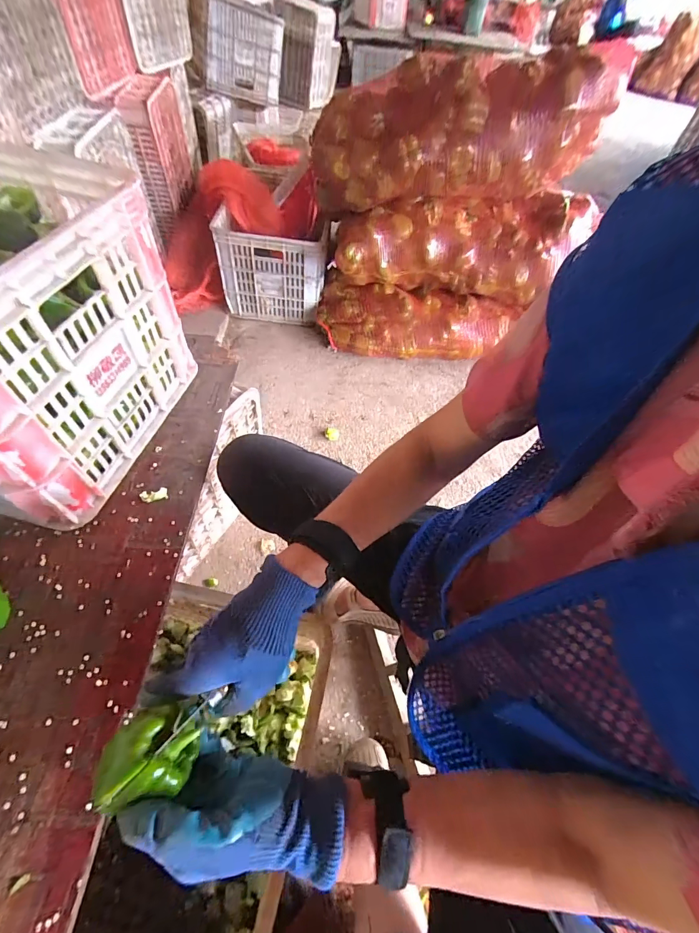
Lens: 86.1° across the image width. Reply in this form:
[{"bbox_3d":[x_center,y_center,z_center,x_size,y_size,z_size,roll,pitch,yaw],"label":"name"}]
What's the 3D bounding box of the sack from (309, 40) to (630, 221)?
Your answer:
[{"bbox_3d":[0.282,-0.912,1.030,0.796,0.277,0.290,-3,55,9],"label":"sack"}]

